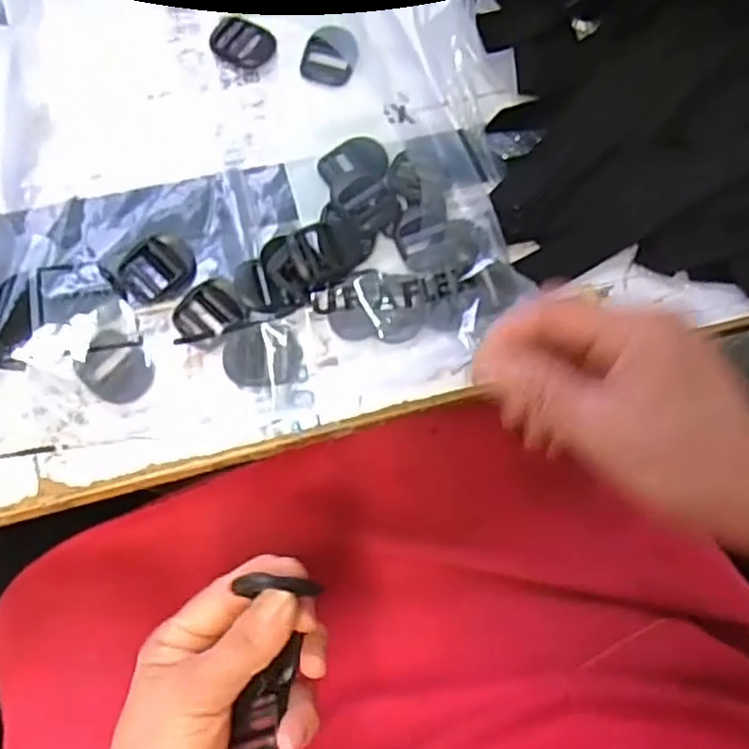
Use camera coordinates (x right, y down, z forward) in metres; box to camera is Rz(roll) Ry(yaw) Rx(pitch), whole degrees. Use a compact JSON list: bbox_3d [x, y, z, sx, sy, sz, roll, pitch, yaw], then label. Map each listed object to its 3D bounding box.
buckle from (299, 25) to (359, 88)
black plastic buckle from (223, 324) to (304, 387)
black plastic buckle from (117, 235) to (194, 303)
[{"bbox_3d":[-0.027,-0.197,0.425,0.033,0.007,0.038,14,74,2],"label":"buckle"},{"bbox_3d":[-0.059,-0.010,0.364,0.040,0.010,0.032,6,74,-1],"label":"black plastic buckle"},{"bbox_3d":[-0.117,-0.057,0.375,0.039,0.004,0.033,-41,80,-12],"label":"black plastic buckle"}]

